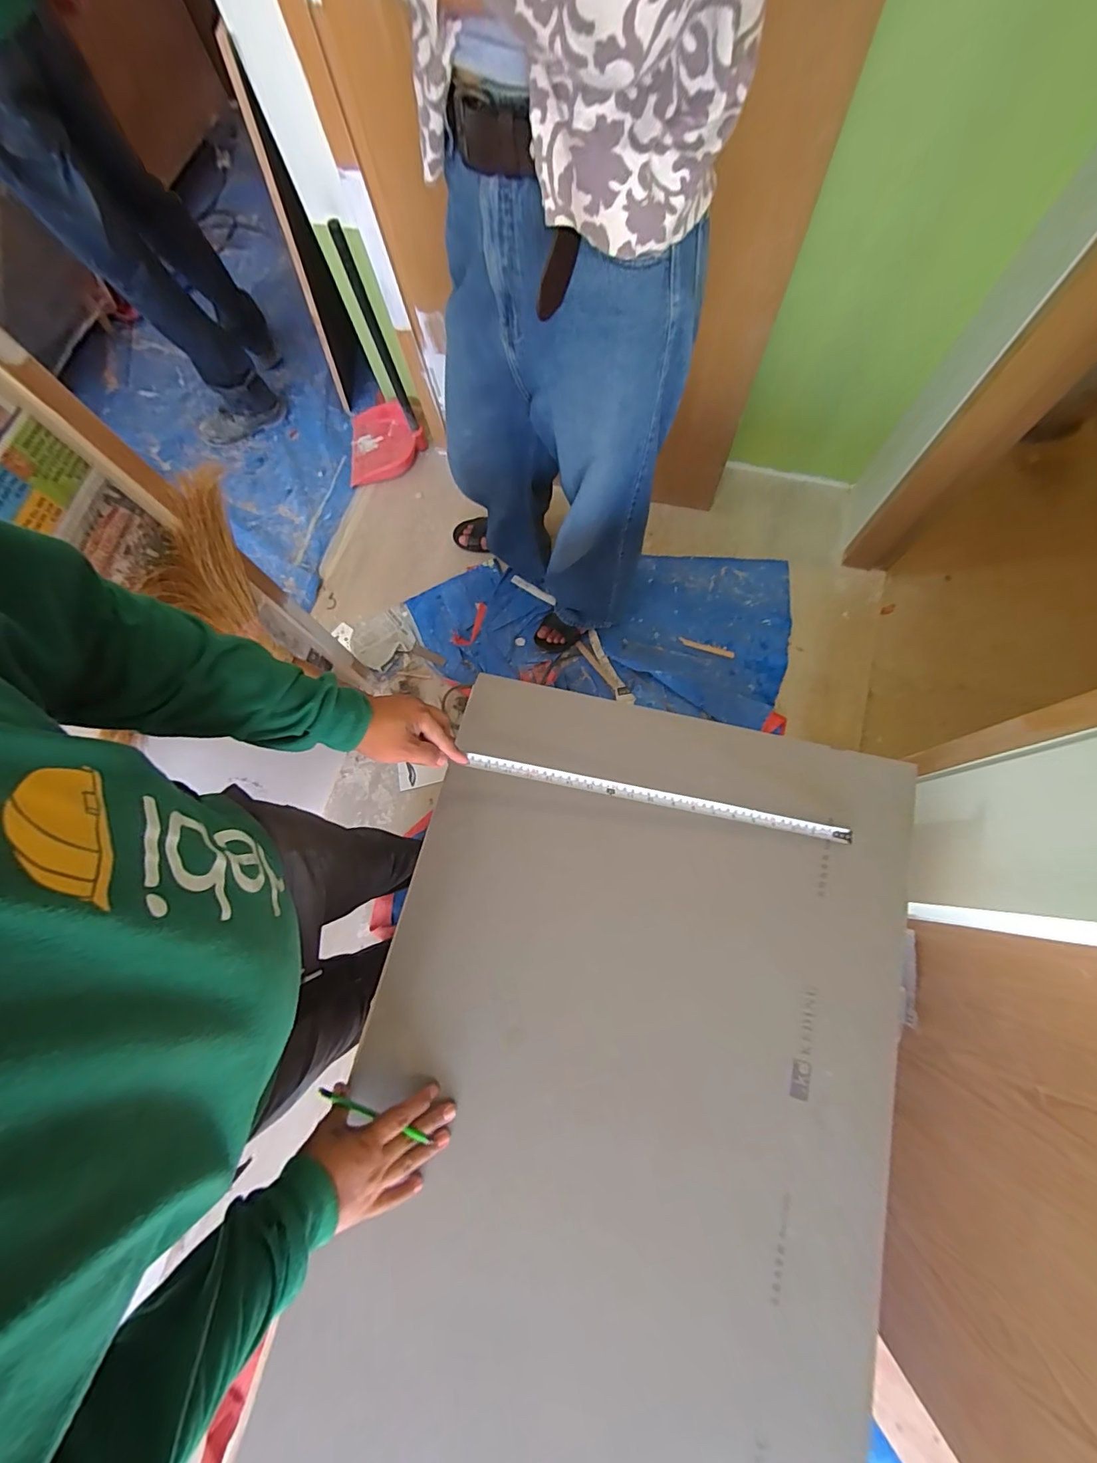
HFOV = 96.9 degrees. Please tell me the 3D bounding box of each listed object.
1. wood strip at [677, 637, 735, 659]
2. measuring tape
[{"bbox_3d":[0.442,-0.235,1.361,0.155,0.006,0.022,19,67,12],"label":"wood strip"},{"bbox_3d":[0.139,0.082,0.597,0.471,0.007,0.018,12,65,-2],"label":"measuring tape"}]

